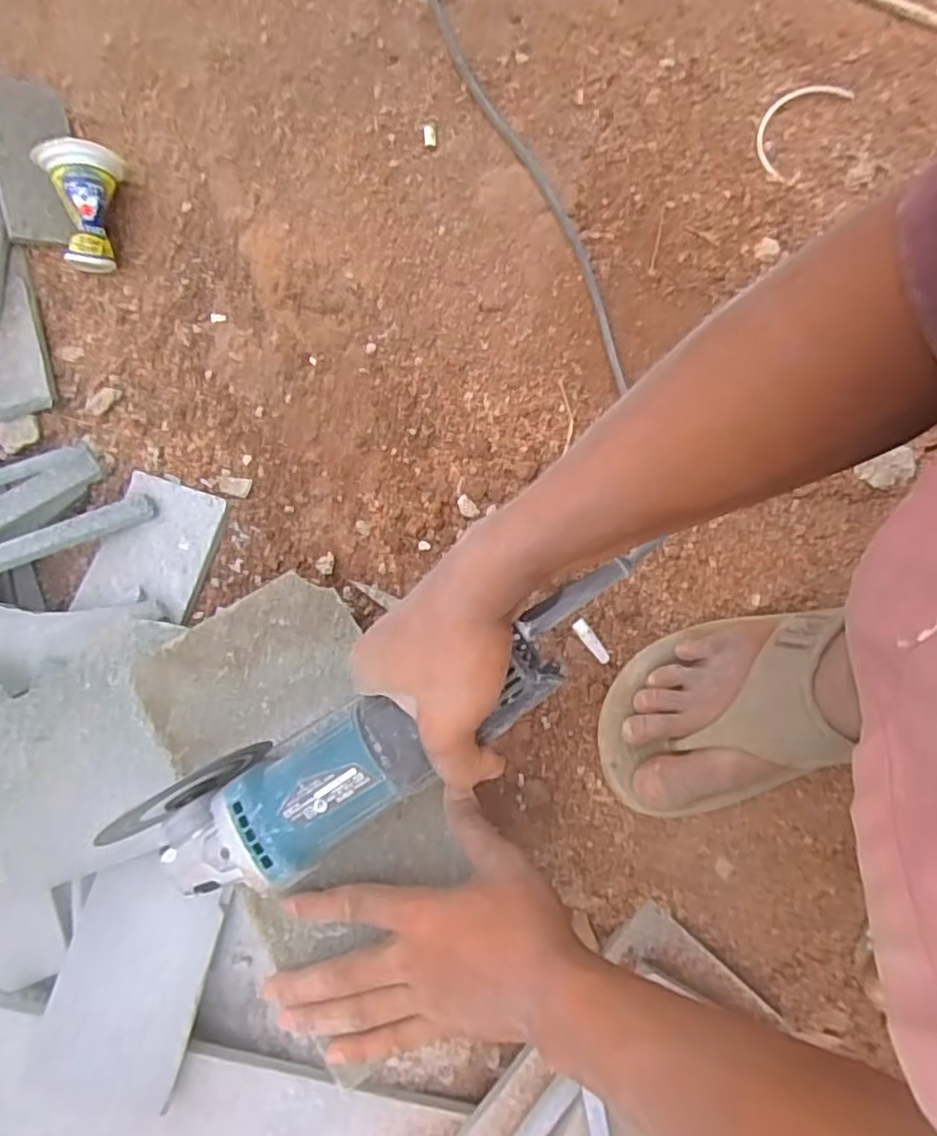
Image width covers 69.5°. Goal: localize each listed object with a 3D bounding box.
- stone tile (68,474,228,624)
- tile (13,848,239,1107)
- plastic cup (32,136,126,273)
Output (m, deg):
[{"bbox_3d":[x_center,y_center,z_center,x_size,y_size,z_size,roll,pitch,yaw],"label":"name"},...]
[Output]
[{"bbox_3d":[-0.248,-0.015,0.528,0.086,0.011,0.110,17,76,5],"label":"stone tile"},{"bbox_3d":[-0.225,0.272,0.452,0.094,0.007,0.136,10,66,0],"label":"tile"},{"bbox_3d":[-0.320,-0.304,0.565,0.069,0.063,0.076,-10,76,-2],"label":"plastic cup"}]

